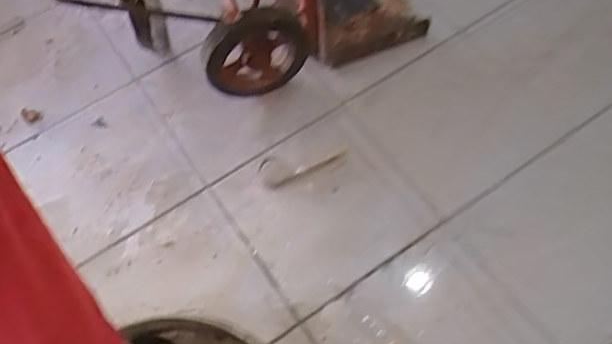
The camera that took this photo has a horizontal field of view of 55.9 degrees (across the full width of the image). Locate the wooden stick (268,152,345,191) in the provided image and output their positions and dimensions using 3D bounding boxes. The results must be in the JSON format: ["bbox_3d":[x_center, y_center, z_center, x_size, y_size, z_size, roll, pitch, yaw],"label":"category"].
[{"bbox_3d":[0.004,-0.002,1.062,0.156,0.009,0.018,-24,65,-9],"label":"wooden stick"}]

